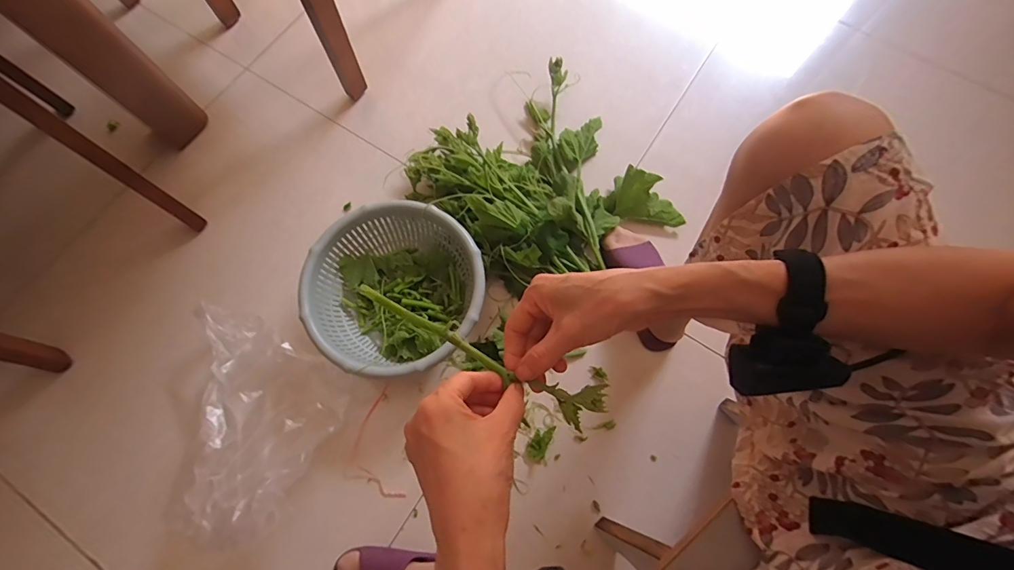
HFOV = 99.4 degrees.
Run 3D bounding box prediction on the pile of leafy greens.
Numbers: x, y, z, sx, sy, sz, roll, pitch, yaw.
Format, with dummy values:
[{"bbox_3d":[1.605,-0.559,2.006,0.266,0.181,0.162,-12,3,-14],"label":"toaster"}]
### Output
[{"bbox_3d":[0.053,-0.190,0.786,0.377,0.136,0.371,-31,76,-9],"label":"pile of leafy greens"}]

